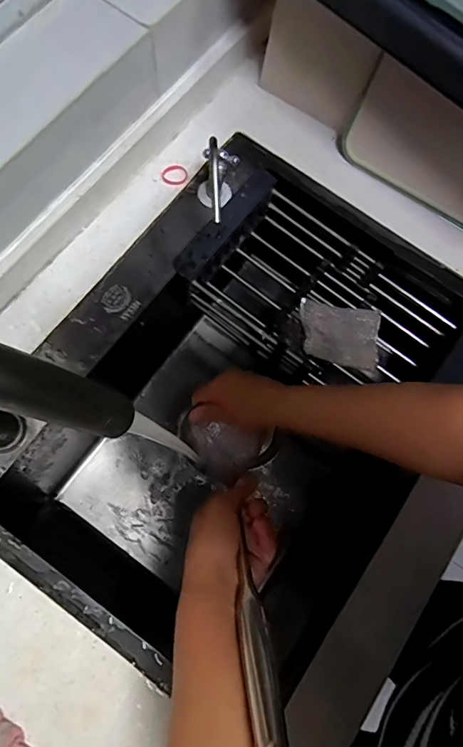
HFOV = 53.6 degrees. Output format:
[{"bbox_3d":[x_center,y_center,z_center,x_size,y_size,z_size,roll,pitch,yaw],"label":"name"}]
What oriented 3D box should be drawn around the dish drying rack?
[{"bbox_3d":[0.112,-0.093,0.628,0.336,0.107,0.186,37,80,5],"label":"dish drying rack"}]

